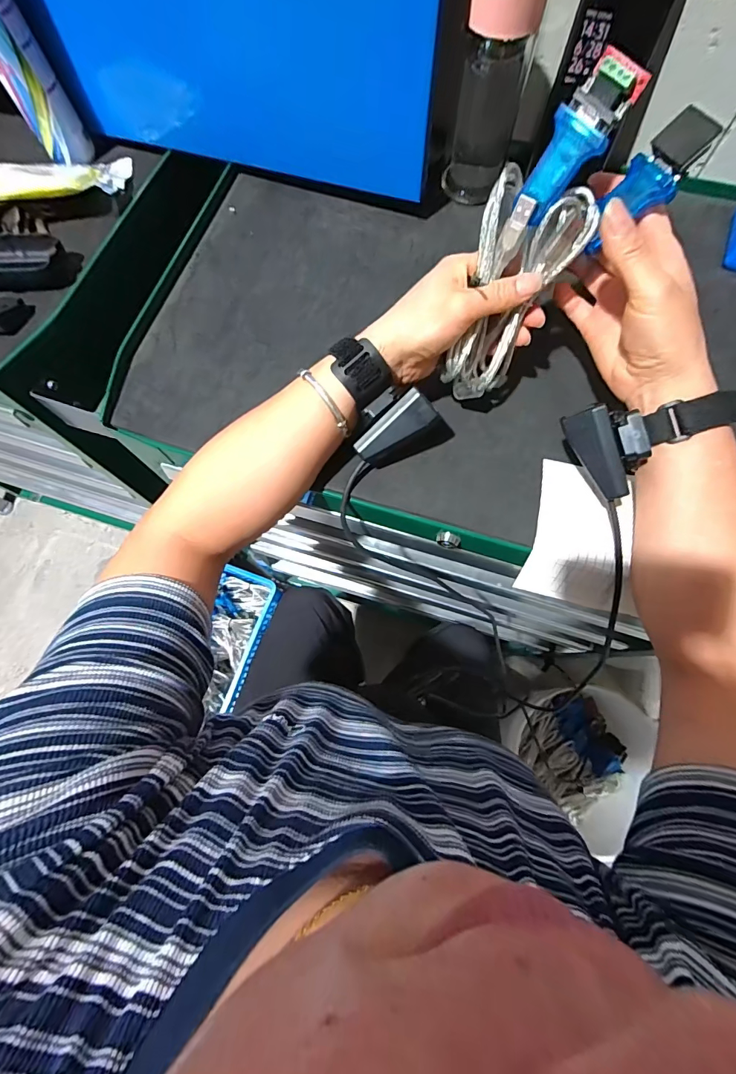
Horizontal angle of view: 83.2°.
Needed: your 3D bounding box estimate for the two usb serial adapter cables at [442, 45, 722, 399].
[{"bbox_3d":[0.117,-0.200,0.298,0.093,0.199,0.047,40,36,12],"label":"two usb serial adapter cables"}]

